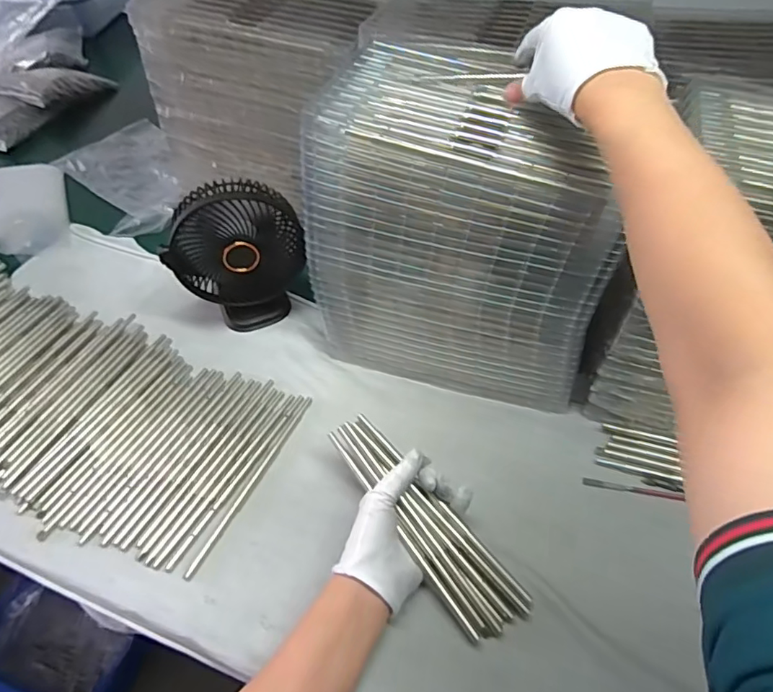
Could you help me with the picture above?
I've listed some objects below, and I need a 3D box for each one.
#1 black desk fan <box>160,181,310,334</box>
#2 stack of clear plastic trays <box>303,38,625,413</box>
[{"bbox_3d":[-0.168,-0.104,0.612,0.150,0.189,0.068,-21,53,-13],"label":"black desk fan"},{"bbox_3d":[0.082,-0.117,0.545,0.271,0.267,0.196,16,53,10],"label":"stack of clear plastic trays"}]

